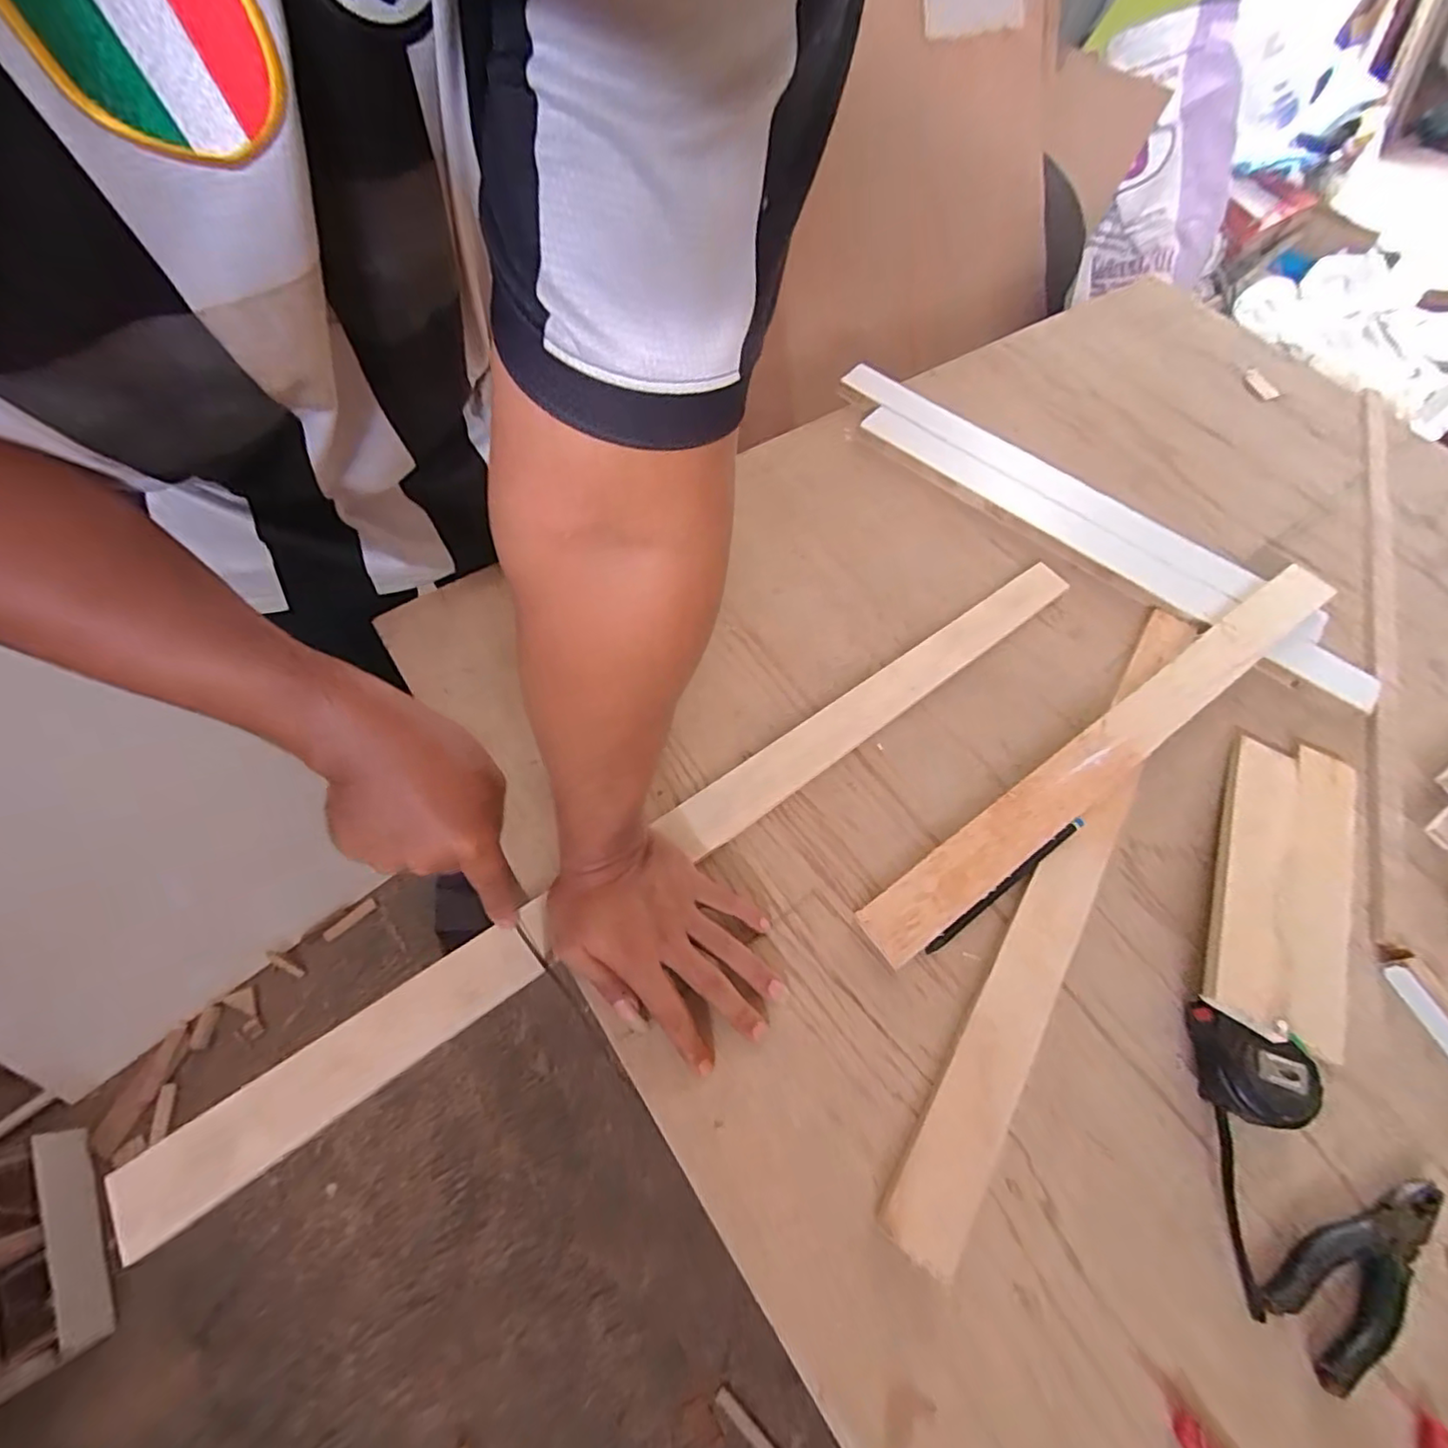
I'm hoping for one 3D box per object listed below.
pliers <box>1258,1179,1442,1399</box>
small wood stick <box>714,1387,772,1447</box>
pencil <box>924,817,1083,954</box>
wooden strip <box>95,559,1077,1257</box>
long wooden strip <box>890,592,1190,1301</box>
[{"bbox_3d":[0.397,0.335,0.382,0.138,0.018,0.050,-27,67,-15],"label":"pliers"},{"bbox_3d":[0.055,1.009,0.869,0.170,0.015,0.017,40,68,17],"label":"small wood stick"},{"bbox_3d":[0.217,0.123,0.476,0.167,0.013,0.008,-32,68,-17],"label":"pencil"},{"bbox_3d":[-0.009,0.070,0.492,0.841,0.018,0.047,-32,68,-19],"label":"wooden strip"},{"bbox_3d":[0.276,0.113,0.490,0.053,0.013,0.576,32,66,14],"label":"long wooden strip"}]

